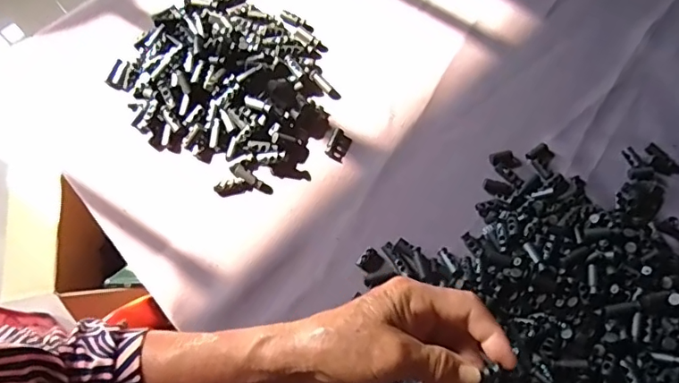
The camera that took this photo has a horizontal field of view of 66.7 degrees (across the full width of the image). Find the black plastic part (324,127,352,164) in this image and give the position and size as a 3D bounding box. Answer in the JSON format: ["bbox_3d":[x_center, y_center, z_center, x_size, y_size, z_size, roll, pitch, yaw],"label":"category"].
[{"bbox_3d":[0.000,-0.039,0.431,0.017,0.008,0.025,27,73,6],"label":"black plastic part"}]

